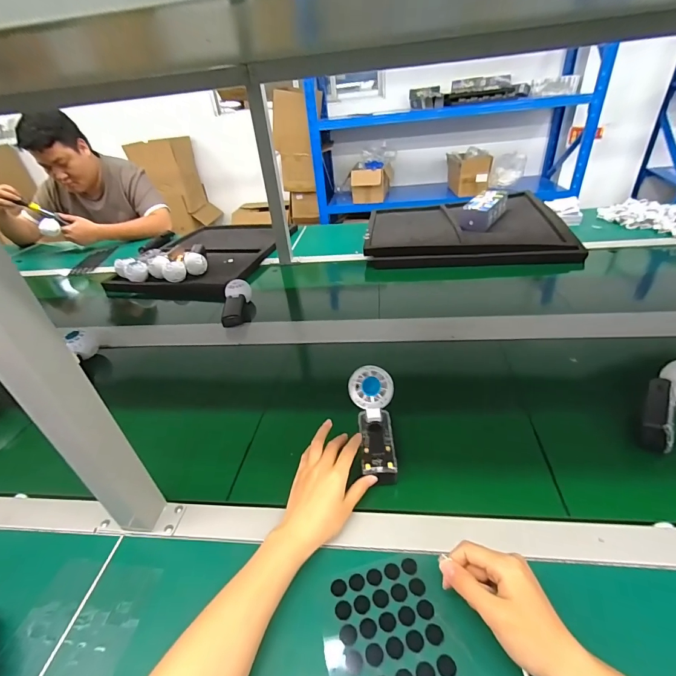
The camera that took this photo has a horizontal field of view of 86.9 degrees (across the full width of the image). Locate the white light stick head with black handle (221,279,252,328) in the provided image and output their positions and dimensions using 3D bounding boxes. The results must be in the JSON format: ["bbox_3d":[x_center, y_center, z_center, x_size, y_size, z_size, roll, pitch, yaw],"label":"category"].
[{"bbox_3d":[-0.242,-0.086,0.852,0.064,0.052,0.147,-10,33,-4],"label":"white light stick head with black handle"}]

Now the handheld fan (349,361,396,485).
[{"bbox_3d":[0.053,0.117,0.496,0.060,0.040,0.163,-6,55,2],"label":"handheld fan"}]

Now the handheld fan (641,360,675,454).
[{"bbox_3d":[0.452,0.086,0.476,0.155,0.051,0.064,-28,38,-28],"label":"handheld fan"}]

